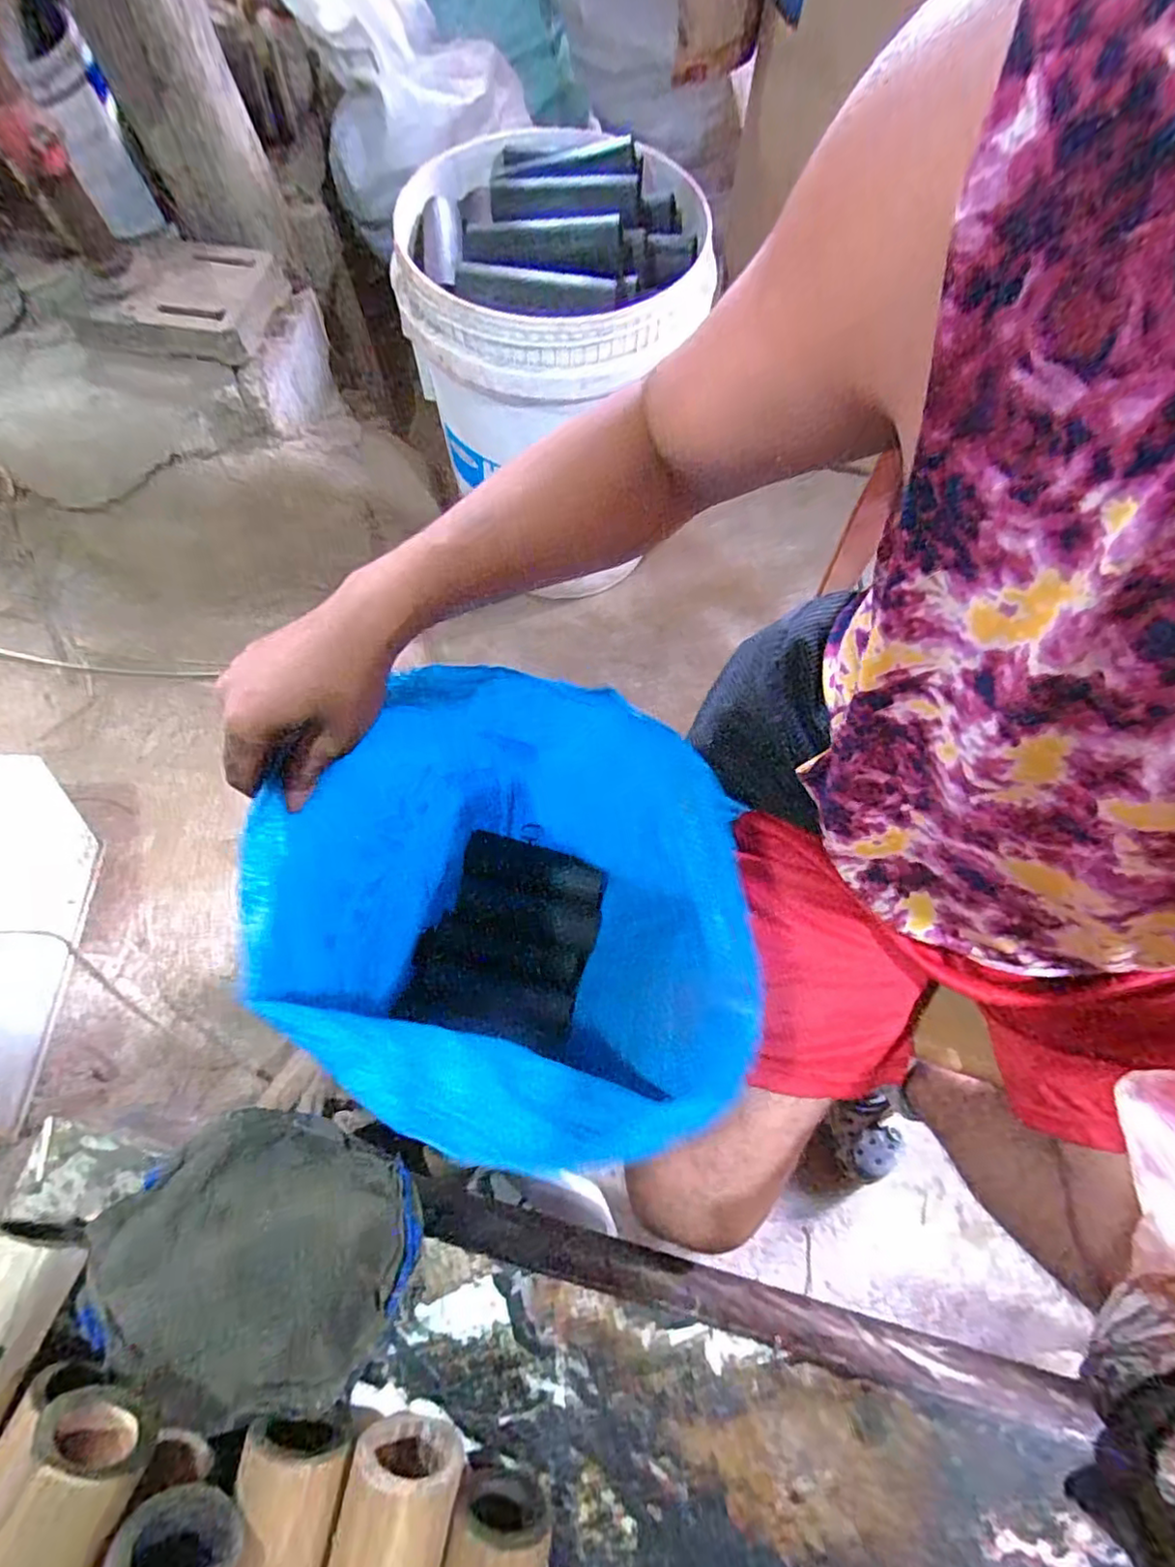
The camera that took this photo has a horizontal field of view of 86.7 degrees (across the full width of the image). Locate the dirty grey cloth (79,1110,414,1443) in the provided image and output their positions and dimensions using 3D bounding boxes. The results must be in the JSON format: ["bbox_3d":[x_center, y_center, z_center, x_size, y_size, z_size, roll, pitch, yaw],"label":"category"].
[{"bbox_3d":[-0.193,0.281,0.366,0.164,0.059,0.135,19,76,7],"label":"dirty grey cloth"}]

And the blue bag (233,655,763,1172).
[{"bbox_3d":[-0.045,0.108,0.544,0.297,0.409,0.275,23,76,7],"label":"blue bag"}]

